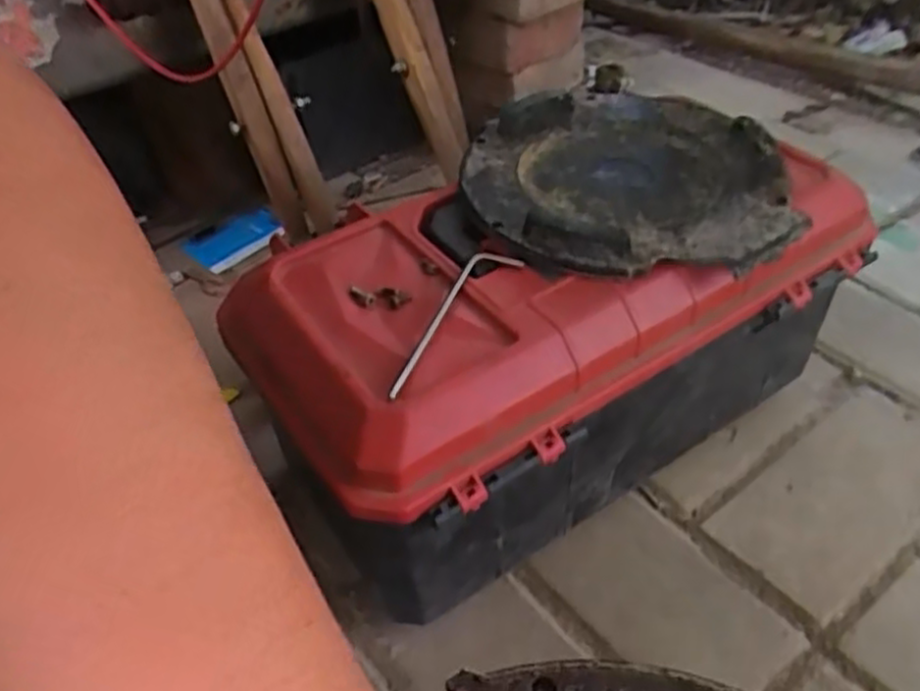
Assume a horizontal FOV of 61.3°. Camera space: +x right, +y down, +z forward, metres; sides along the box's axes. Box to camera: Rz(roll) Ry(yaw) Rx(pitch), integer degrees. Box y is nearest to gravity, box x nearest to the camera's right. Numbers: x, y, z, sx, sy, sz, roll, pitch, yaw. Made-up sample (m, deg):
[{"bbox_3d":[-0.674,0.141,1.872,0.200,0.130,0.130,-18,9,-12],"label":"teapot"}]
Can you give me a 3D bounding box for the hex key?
[{"bbox_3d":[-0.008,-0.014,0.385,0.025,0.008,0.112,21,47,28],"label":"hex key"}]

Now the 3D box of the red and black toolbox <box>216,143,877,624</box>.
[{"bbox_3d":[0.058,0.004,0.496,0.342,0.189,0.194,-28,45,-22],"label":"red and black toolbox"}]

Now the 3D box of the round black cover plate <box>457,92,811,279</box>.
[{"bbox_3d":[0.094,-0.103,0.468,0.175,0.034,0.189,-3,41,3],"label":"round black cover plate"}]

